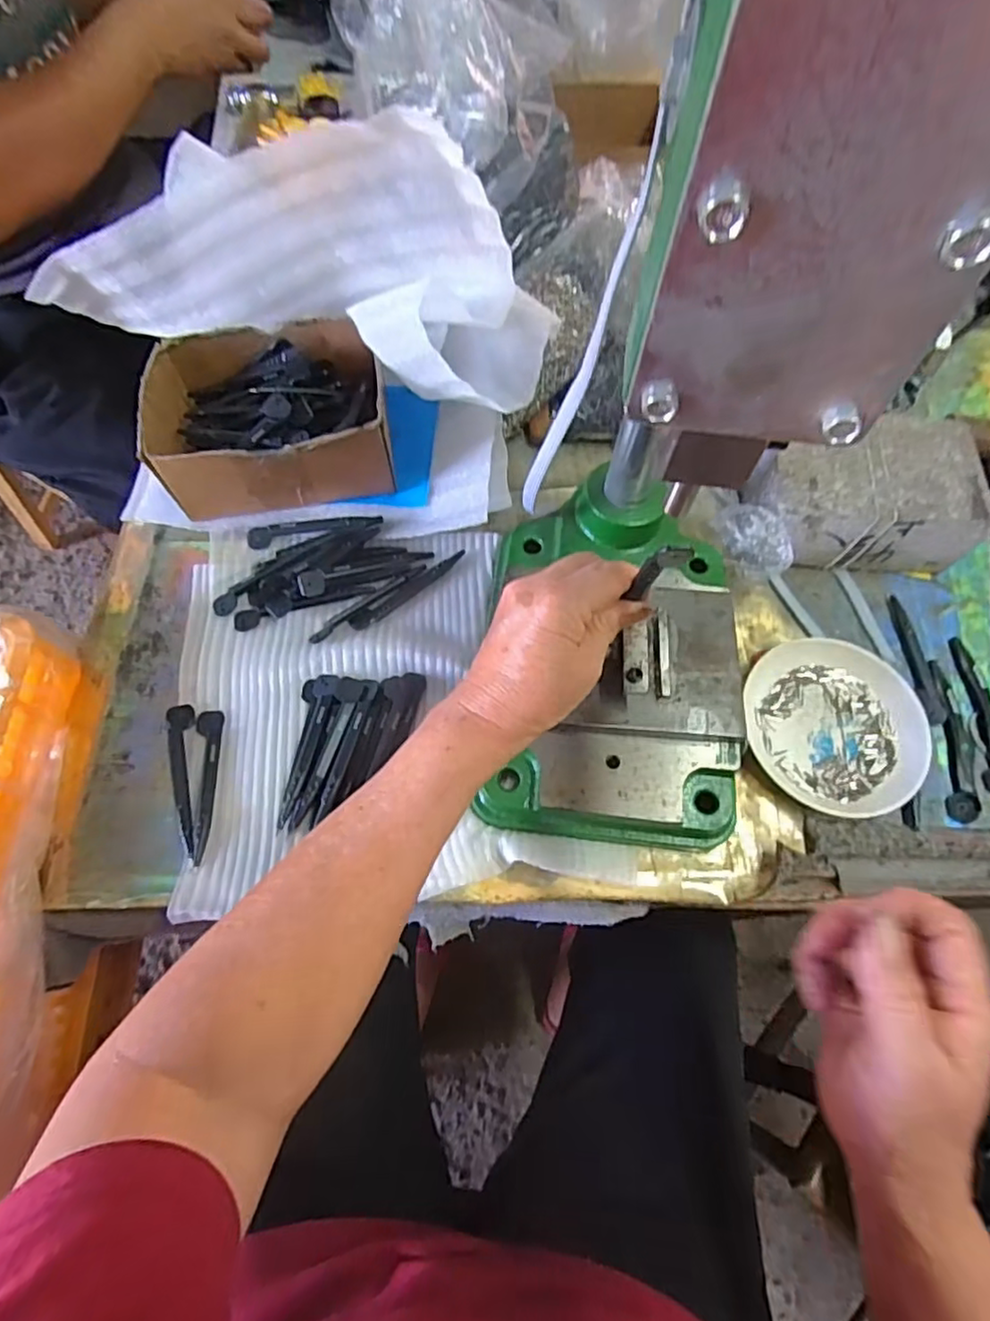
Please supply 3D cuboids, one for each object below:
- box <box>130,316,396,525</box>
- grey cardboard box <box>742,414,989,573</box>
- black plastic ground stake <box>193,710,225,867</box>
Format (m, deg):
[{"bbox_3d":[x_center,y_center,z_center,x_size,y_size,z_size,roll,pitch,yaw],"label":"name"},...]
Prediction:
[{"bbox_3d":[-0.165,-0.181,0.480,0.163,0.073,0.128,-7,66,-6],"label":"box"},{"bbox_3d":[0.268,-0.122,0.475,0.156,0.061,0.100,0,65,-3],"label":"grey cardboard box"},{"bbox_3d":[-0.184,0.076,0.398,0.016,0.007,0.098,-4,66,-4],"label":"black plastic ground stake"}]

